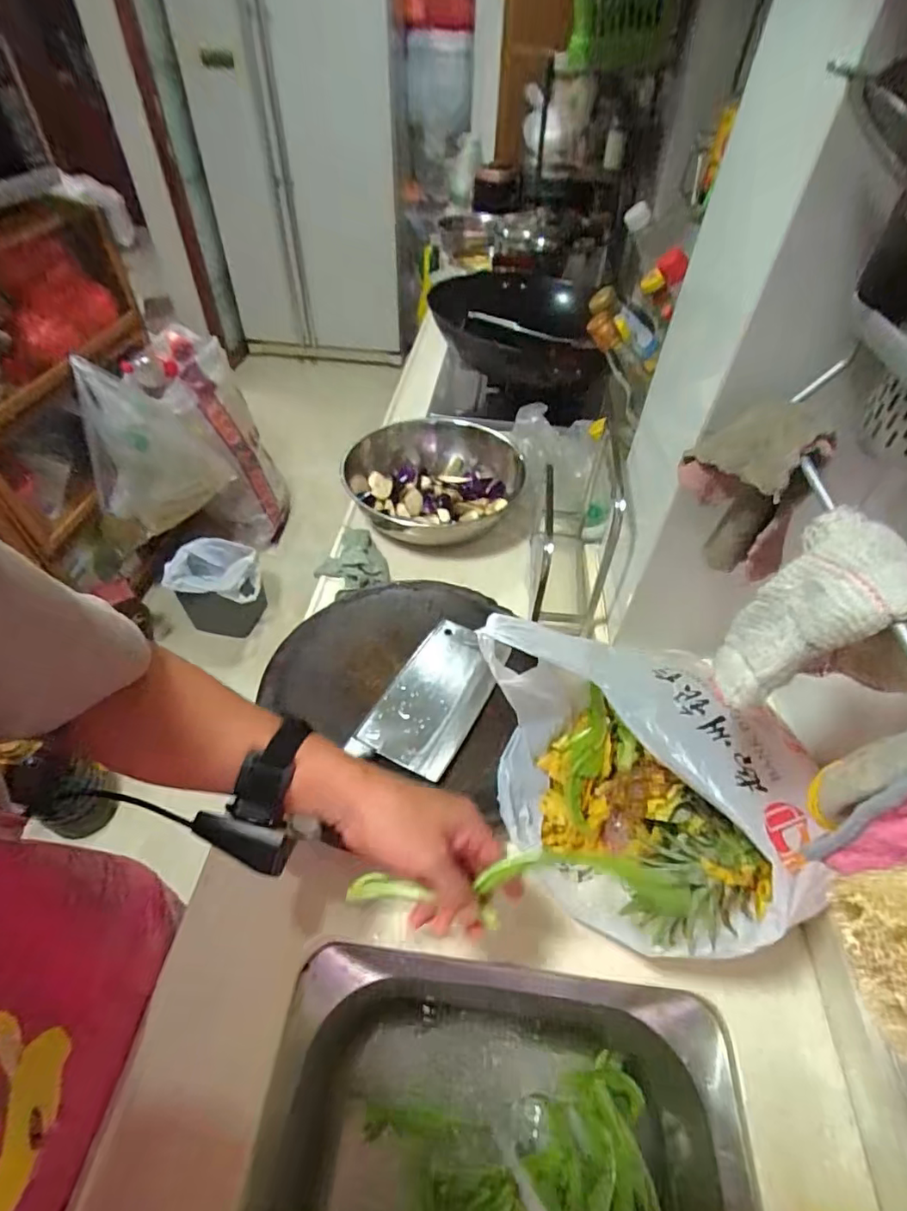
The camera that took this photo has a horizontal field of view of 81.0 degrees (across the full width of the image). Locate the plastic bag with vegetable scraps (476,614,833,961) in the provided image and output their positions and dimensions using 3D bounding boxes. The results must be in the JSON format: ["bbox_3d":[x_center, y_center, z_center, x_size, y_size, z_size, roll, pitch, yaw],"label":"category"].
[{"bbox_3d":[0.148,0.170,0.485,0.263,0.211,0.213,8,48,5],"label":"plastic bag with vegetable scraps"}]

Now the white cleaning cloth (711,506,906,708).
[{"bbox_3d":[0.222,0.020,0.309,0.077,0.111,0.097,-27,54,-24],"label":"white cleaning cloth"}]

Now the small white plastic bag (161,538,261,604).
[{"bbox_3d":[-0.708,-0.101,1.575,0.242,0.088,0.195,-4,48,-6],"label":"small white plastic bag"}]

